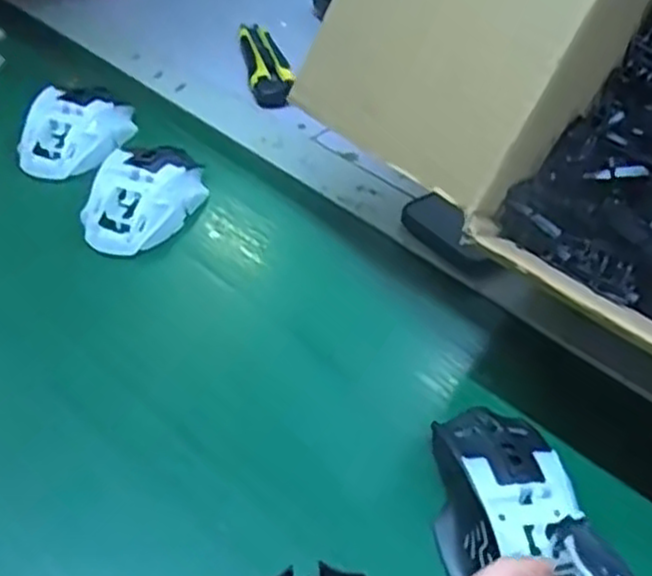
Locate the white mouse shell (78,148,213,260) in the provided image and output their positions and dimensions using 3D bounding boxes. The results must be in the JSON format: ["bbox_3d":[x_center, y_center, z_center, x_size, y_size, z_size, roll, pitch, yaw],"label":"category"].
[{"bbox_3d":[-0.128,-0.069,0.551,0.065,0.037,0.113,24,45,18],"label":"white mouse shell"}]

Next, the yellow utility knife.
[{"bbox_3d":[-0.058,-0.216,0.731,0.039,0.025,0.137,-4,44,-11],"label":"yellow utility knife"}]

